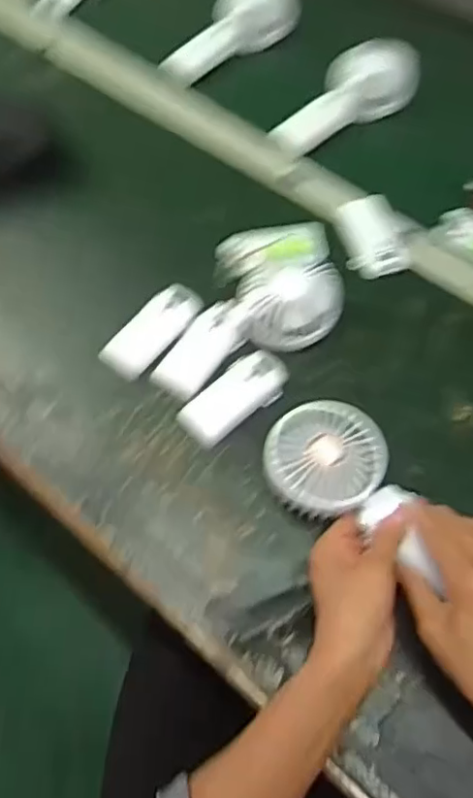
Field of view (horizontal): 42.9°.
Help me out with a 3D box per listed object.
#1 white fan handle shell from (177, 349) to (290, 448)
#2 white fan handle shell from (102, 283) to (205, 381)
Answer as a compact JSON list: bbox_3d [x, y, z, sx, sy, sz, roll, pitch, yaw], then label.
[{"bbox_3d":[-0.001,-0.001,0.528,0.049,0.015,0.100,40,71,22],"label":"white fan handle shell"},{"bbox_3d":[-0.079,-0.065,0.564,0.047,0.013,0.102,35,69,20],"label":"white fan handle shell"}]

